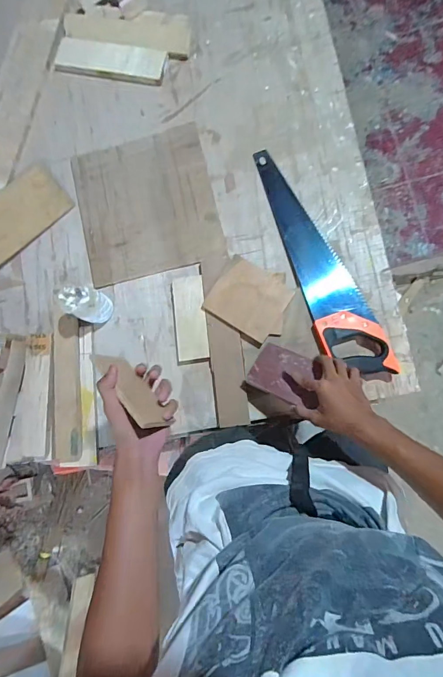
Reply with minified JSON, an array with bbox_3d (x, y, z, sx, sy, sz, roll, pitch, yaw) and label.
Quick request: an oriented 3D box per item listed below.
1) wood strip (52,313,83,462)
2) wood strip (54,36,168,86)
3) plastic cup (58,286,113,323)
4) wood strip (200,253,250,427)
[{"bbox_3d":[-0.318,0.098,0.715,0.054,0.011,0.296,-2,81,-9],"label":"wood strip"},{"bbox_3d":[-0.258,-0.638,0.793,0.264,0.013,0.089,15,86,9],"label":"wood strip"},{"bbox_3d":[-0.270,-0.068,0.691,0.058,0.097,0.064,11,85,9],"label":"plastic cup"},{"bbox_3d":[0.006,0.000,0.703,0.062,0.012,0.348,-7,85,4],"label":"wood strip"}]

